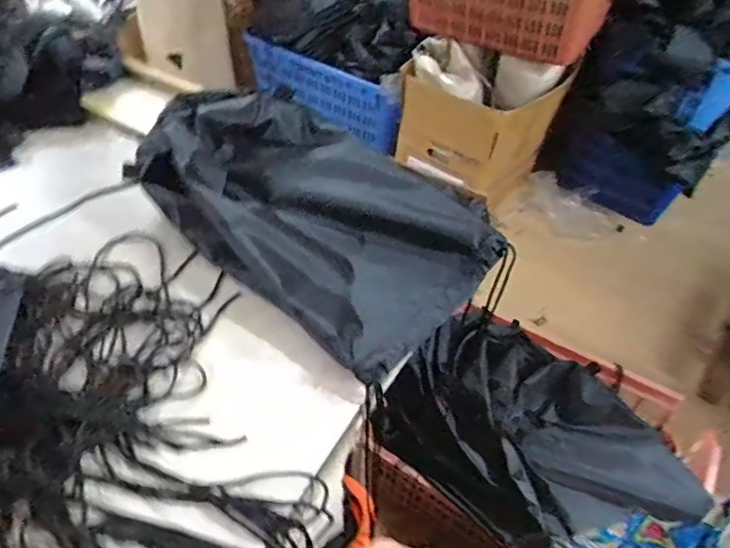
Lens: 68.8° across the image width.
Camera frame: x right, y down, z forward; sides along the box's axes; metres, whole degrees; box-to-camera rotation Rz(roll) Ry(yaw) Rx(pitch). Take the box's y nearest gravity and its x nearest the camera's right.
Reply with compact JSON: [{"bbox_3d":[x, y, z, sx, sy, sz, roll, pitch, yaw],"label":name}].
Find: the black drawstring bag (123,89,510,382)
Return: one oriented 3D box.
[{"bbox_3d":[-0.068,-0.087,0.658,0.437,0.098,0.256,34,53,25],"label":"black drawstring bag"}]

